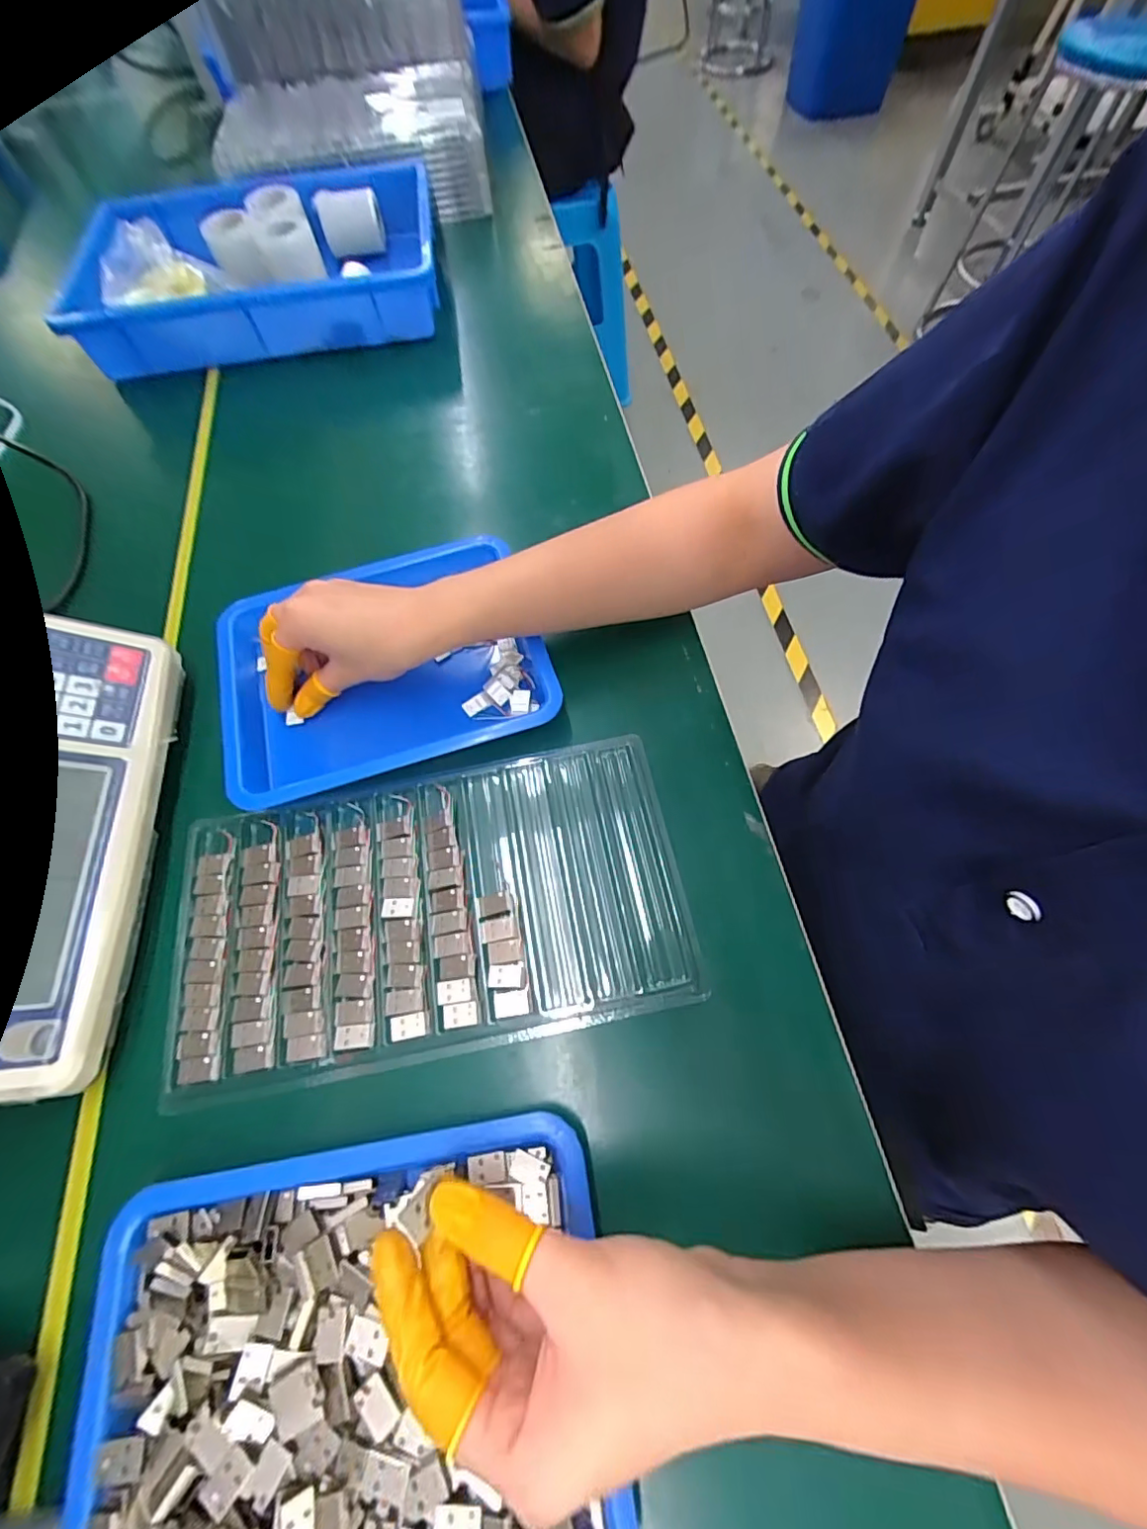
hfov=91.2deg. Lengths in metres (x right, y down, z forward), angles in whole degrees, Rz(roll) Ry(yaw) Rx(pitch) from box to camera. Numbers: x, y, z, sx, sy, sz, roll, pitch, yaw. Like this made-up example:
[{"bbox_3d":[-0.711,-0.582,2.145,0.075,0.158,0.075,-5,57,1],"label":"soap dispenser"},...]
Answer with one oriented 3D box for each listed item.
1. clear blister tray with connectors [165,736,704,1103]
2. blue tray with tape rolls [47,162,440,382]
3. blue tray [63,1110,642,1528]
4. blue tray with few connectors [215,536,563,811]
[{"bbox_3d":[-0.083,0.082,0.331,0.290,0.008,0.158,-10,65,-3],"label":"clear blister tray with connectors"},{"bbox_3d":[-0.323,-0.529,0.595,0.337,0.071,0.246,-6,65,-1],"label":"blue tray with tape rolls"},{"bbox_3d":[-0.093,0.260,0.235,0.214,0.028,0.172,-9,65,-2],"label":"blue tray"},{"bbox_3d":[-0.135,-0.068,0.390,0.220,0.026,0.168,-17,66,-6],"label":"blue tray with few connectors"}]

